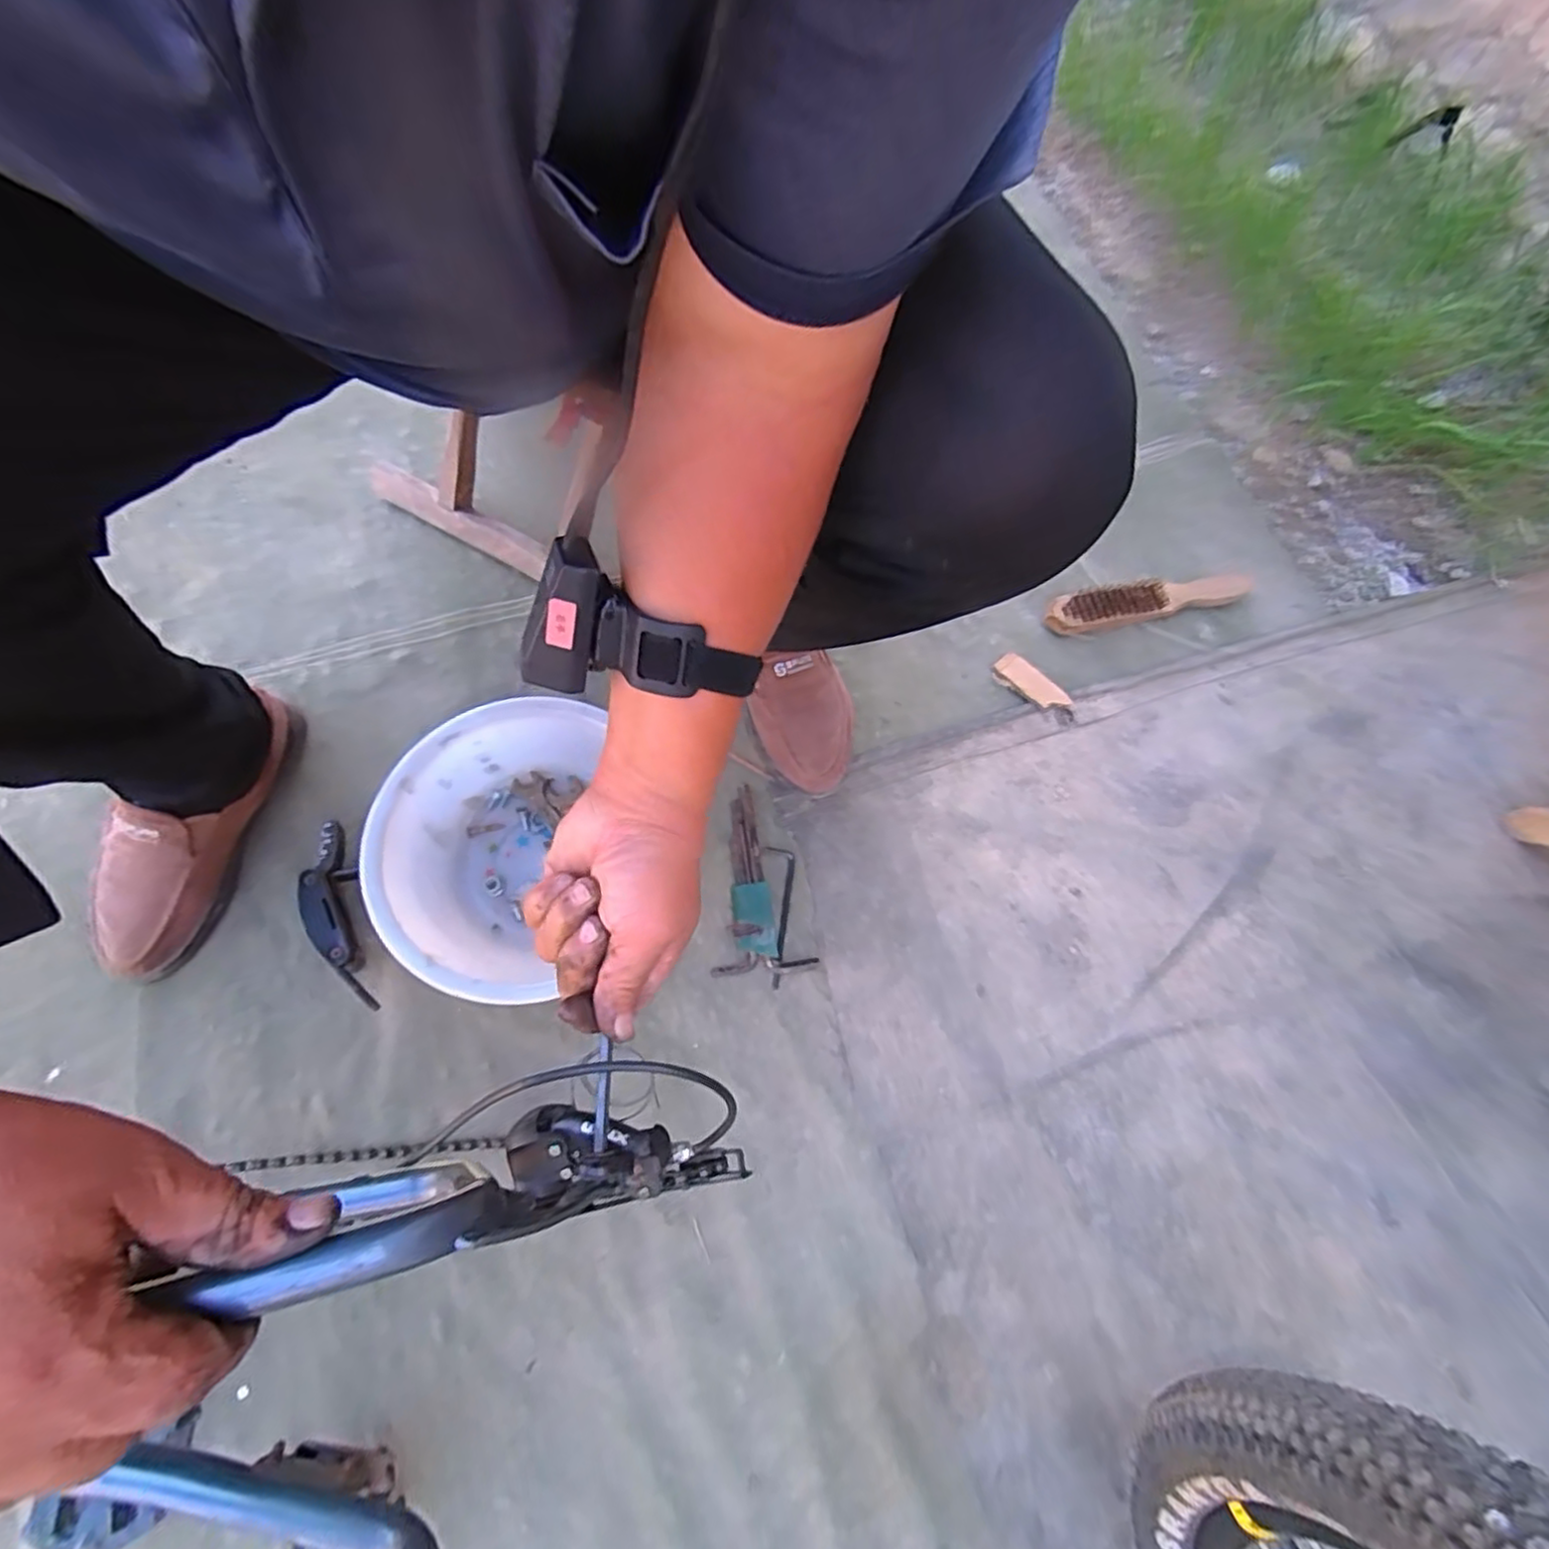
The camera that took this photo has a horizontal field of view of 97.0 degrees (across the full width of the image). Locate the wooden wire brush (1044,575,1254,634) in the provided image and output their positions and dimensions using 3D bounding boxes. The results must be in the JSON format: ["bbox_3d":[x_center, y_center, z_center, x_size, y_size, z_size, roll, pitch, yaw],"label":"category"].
[{"bbox_3d":[0.432,-0.200,0.778,0.264,0.024,0.047,-8,70,-6],"label":"wooden wire brush"}]

